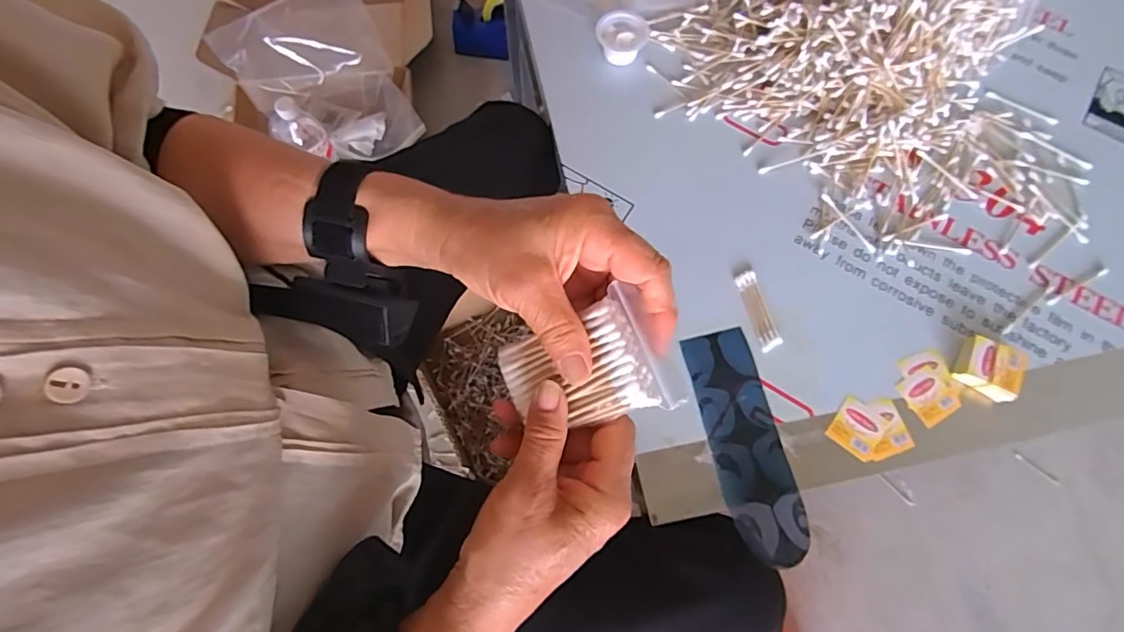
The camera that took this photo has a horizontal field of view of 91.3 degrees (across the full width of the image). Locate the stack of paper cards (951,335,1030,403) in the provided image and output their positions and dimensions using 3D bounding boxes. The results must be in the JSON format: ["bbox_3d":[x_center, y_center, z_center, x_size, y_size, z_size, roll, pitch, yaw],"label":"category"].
[{"bbox_3d":[0.372,0.045,0.477,0.046,0.020,0.046,29,73,8],"label":"stack of paper cards"}]

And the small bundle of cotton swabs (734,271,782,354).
[{"bbox_3d":[0.179,-0.005,0.502,0.019,0.004,0.075,-14,72,-6],"label":"small bundle of cotton swabs"}]

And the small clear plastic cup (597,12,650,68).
[{"bbox_3d":[0.064,-0.297,0.583,0.052,0.024,0.056,0,72,-1],"label":"small clear plastic cup"}]

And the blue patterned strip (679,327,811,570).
[{"bbox_3d":[0.157,0.108,0.472,0.061,0.004,0.194,-12,70,-5],"label":"blue patterned strip"}]

